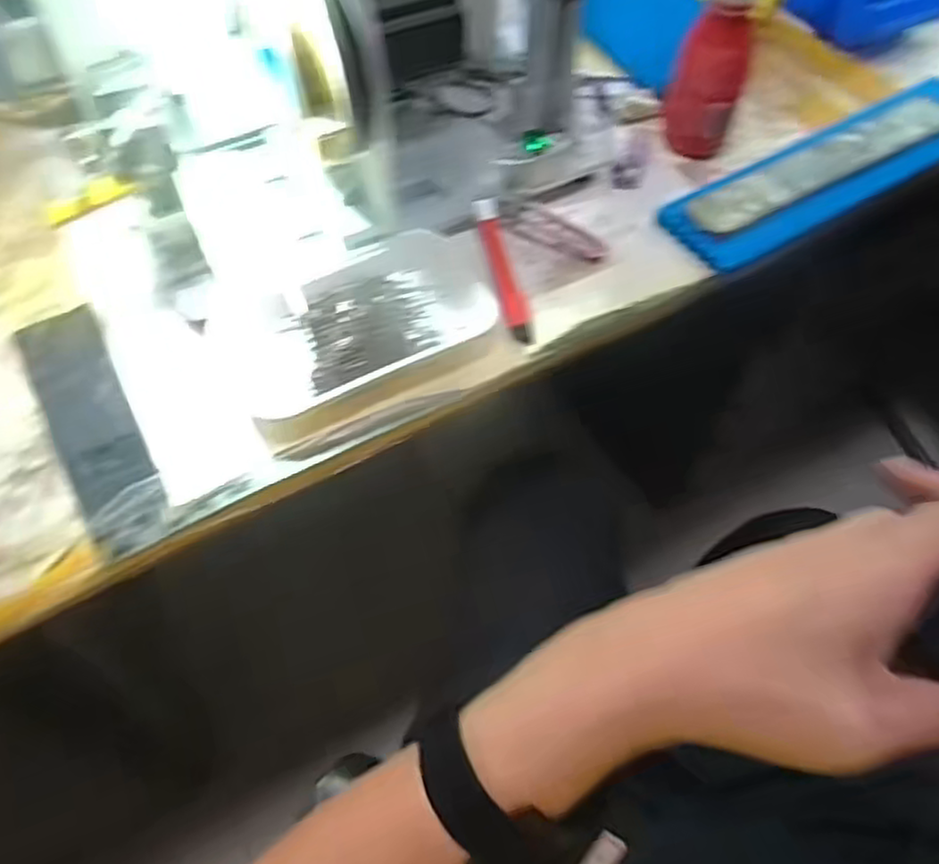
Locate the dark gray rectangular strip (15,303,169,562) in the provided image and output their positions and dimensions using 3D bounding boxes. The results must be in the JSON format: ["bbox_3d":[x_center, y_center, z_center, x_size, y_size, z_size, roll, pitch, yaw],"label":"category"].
[{"bbox_3d":[-0.235,-0.007,0.448,0.049,0.005,0.194,-27,61,-18],"label":"dark gray rectangular strip"}]

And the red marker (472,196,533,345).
[{"bbox_3d":[0.026,-0.113,0.509,0.018,0.016,0.114,-12,73,-9],"label":"red marker"}]

